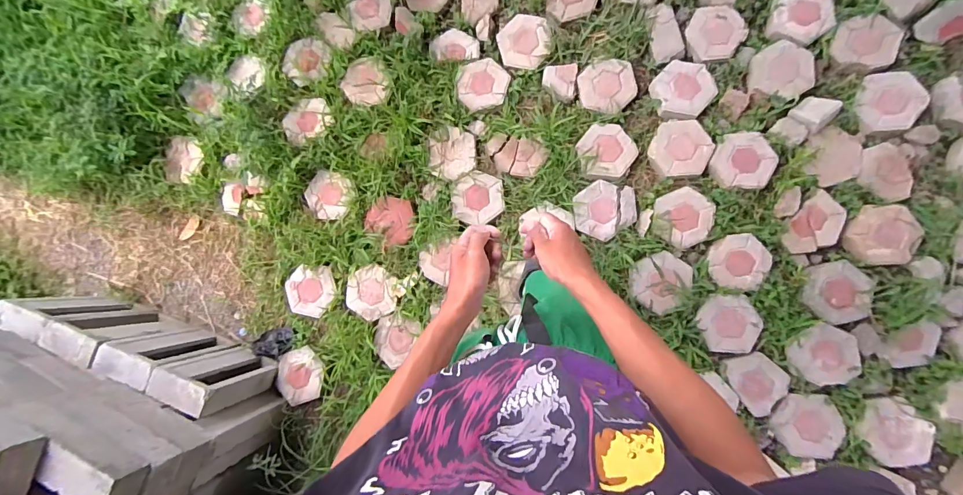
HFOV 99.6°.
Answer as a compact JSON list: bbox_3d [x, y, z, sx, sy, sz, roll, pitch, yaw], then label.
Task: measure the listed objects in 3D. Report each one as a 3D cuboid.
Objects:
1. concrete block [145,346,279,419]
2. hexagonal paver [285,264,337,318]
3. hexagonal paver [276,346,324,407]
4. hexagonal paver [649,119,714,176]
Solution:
[{"bbox_3d":[-0.902,0.449,1.426,0.214,0.405,0.098,19,89,7],"label":"concrete block"},{"bbox_3d":[-0.651,0.167,1.545,0.186,0.028,0.191,4,87,7],"label":"hexagonal paver"},{"bbox_3d":[-0.671,0.476,1.504,0.187,0.037,0.191,-20,85,5],"label":"hexagonal paver"},{"bbox_3d":[0.719,-0.355,1.454,0.209,0.042,0.203,10,88,7],"label":"hexagonal paver"}]

